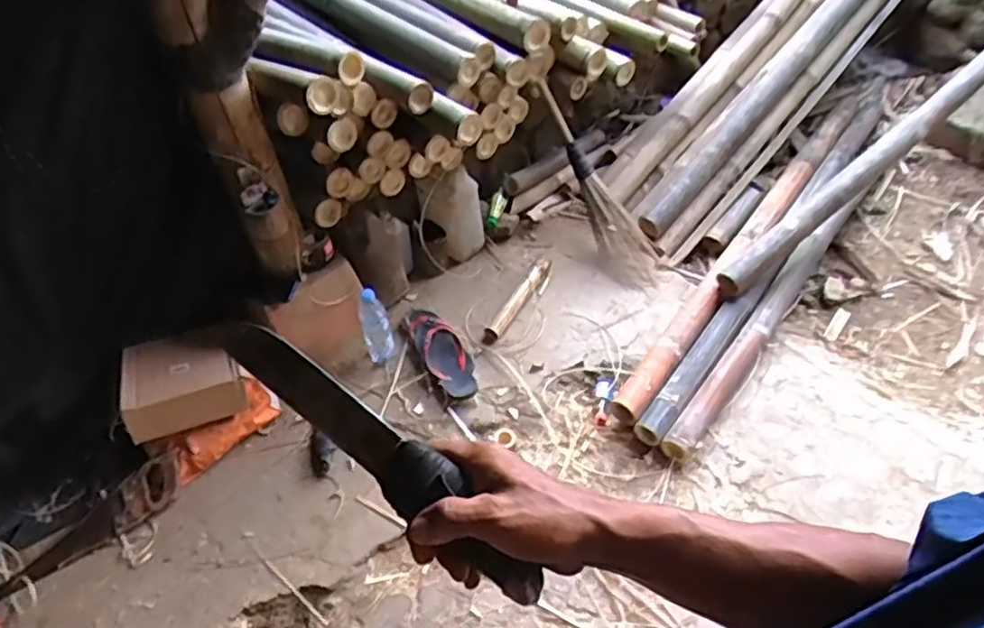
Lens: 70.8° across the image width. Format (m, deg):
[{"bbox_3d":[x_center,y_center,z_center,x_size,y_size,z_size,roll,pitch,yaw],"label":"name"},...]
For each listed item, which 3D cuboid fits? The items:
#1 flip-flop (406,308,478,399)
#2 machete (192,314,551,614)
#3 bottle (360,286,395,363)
[{"bbox_3d":[-0.127,0.095,1.788,0.112,0.052,0.292,-26,64,-17],"label":"flip-flop"},{"bbox_3d":[-0.078,0.086,0.461,0.278,0.034,0.036,37,59,13],"label":"machete"},{"bbox_3d":[-0.298,0.033,1.778,0.075,0.223,0.068,-15,47,-7],"label":"bottle"}]

